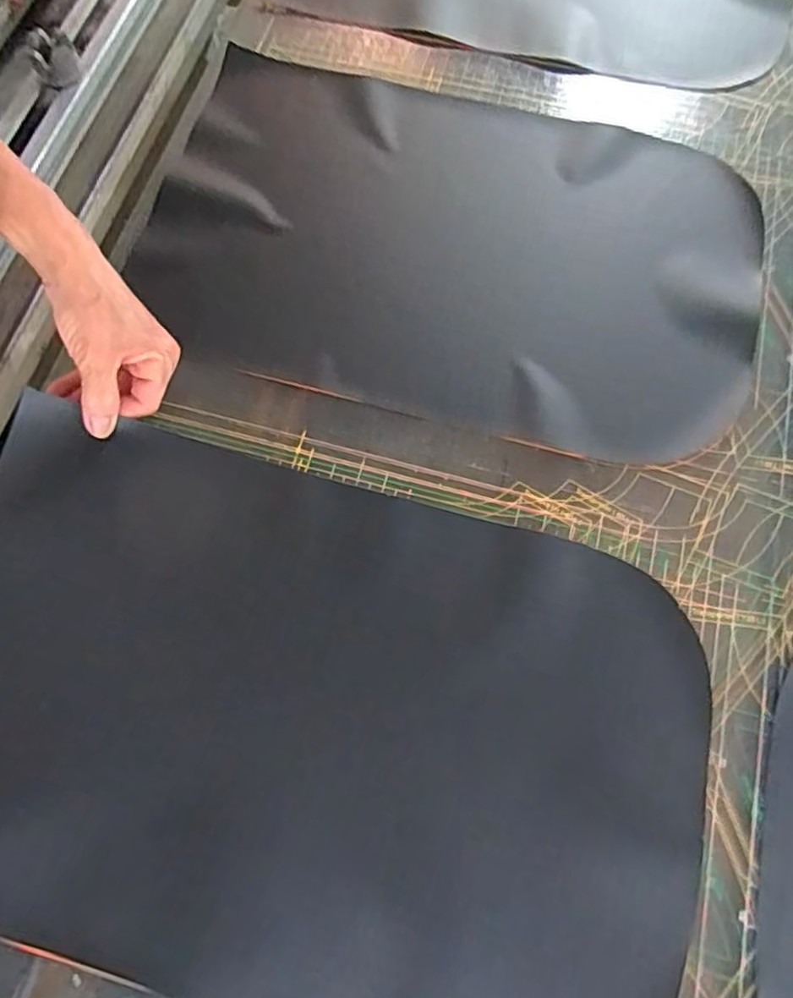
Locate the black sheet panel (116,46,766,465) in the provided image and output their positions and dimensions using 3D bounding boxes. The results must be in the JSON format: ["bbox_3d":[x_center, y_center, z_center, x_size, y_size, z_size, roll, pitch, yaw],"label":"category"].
[{"bbox_3d":[0.041,-0.220,0.544,0.512,0.014,0.326,14,73,6],"label":"black sheet panel"}]

